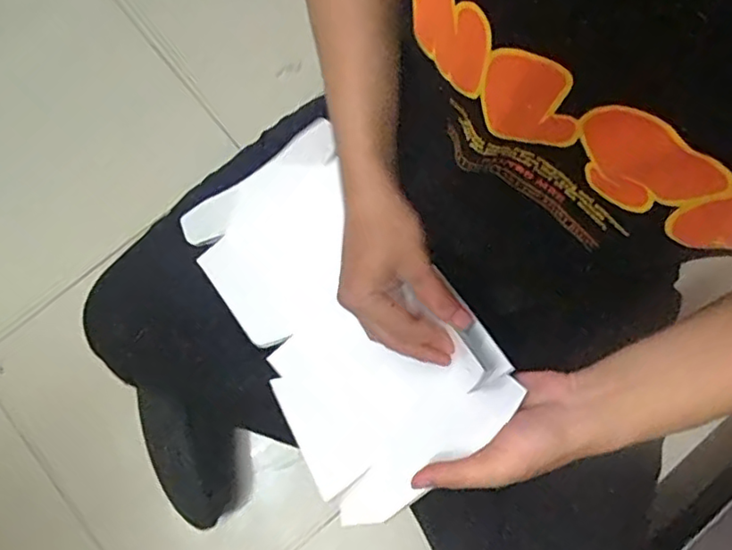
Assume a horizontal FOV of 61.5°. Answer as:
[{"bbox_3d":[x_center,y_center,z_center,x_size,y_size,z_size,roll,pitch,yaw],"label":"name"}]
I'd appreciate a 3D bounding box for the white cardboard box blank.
[{"bbox_3d":[-0.022,0.034,0.504,0.157,0.066,0.288,-33,70,-5],"label":"white cardboard box blank"}]

